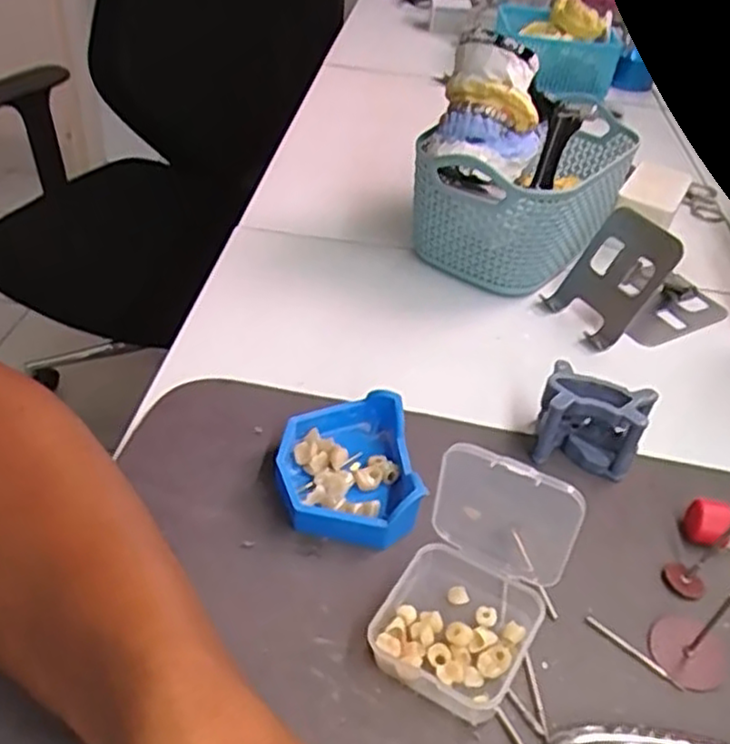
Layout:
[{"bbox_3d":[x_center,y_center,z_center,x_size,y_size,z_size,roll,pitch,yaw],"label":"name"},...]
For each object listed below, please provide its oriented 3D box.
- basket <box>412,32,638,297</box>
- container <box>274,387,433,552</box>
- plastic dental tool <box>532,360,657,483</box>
[{"bbox_3d":[0.118,-0.153,0.515,0.120,0.145,0.168,23,42,20],"label":"basket"},{"bbox_3d":[-0.009,0.046,0.344,0.062,0.028,0.080,-2,40,-10],"label":"container"},{"bbox_3d":[0.116,0.029,0.371,0.049,0.041,0.039,20,41,16],"label":"plastic dental tool"}]

